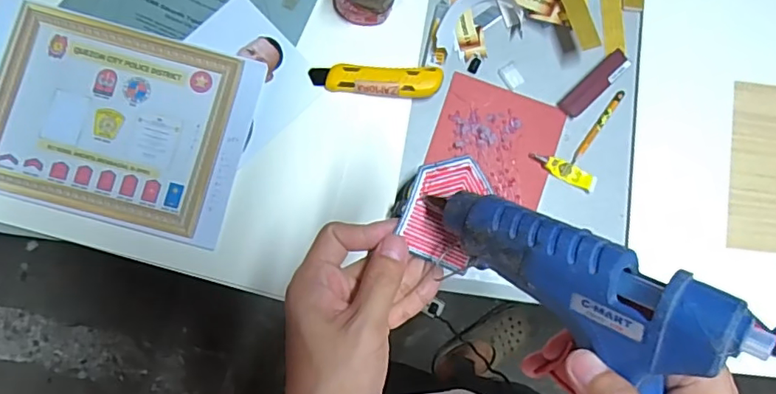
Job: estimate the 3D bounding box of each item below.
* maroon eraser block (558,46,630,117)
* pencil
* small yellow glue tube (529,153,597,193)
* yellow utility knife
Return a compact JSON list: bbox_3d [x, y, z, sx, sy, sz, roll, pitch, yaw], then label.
[{"bbox_3d":[0.242,-0.131,0.628,0.094,0.012,0.026,-43,88,-7],"label":"maroon eraser block"},{"bbox_3d":[0.245,-0.082,0.631,0.011,0.013,0.099,37,83,1],"label":"pencil"},{"bbox_3d":[0.203,-0.031,0.623,0.080,0.008,0.023,31,83,0],"label":"small yellow glue tube"},{"bbox_3d":[-0.013,-0.131,0.609,0.145,0.019,0.033,3,83,-3],"label":"yellow utility knife"}]

